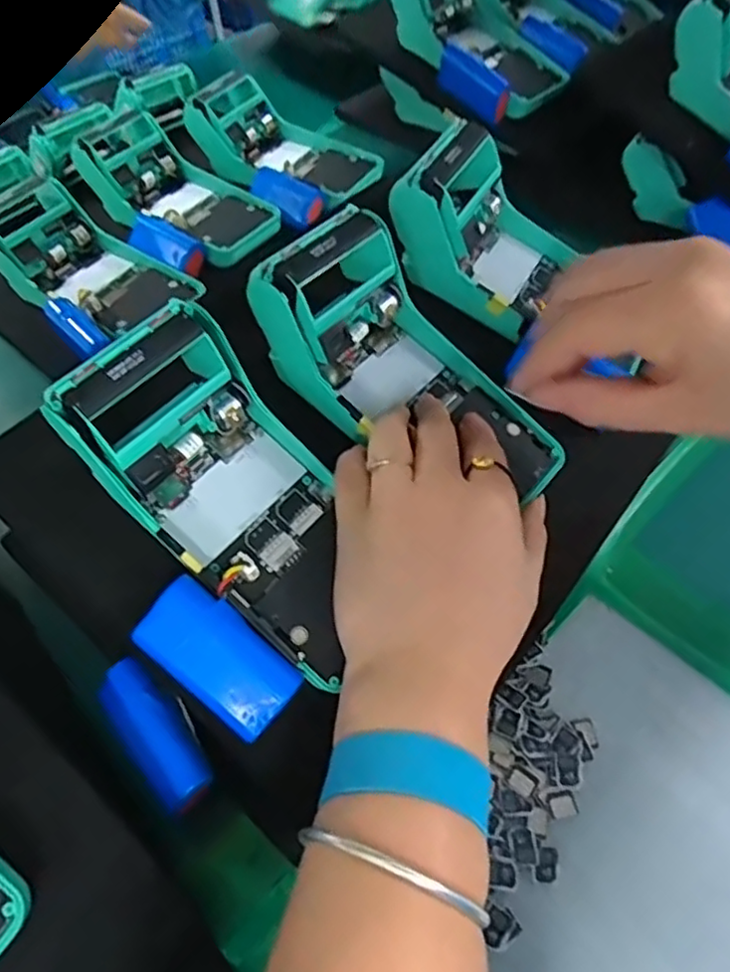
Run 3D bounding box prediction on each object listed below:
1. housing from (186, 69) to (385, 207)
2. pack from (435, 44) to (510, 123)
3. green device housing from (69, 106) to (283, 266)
[{"bbox_3d":[-0.071,-0.305,0.565,0.168,0.066,0.088,29,59,21],"label":"housing"},{"bbox_3d":[0.089,-0.338,0.534,0.020,0.036,0.073,-38,74,-24],"label":"pack"},{"bbox_3d":[-0.151,-0.243,0.531,0.164,0.052,0.077,35,61,10],"label":"green device housing"}]

